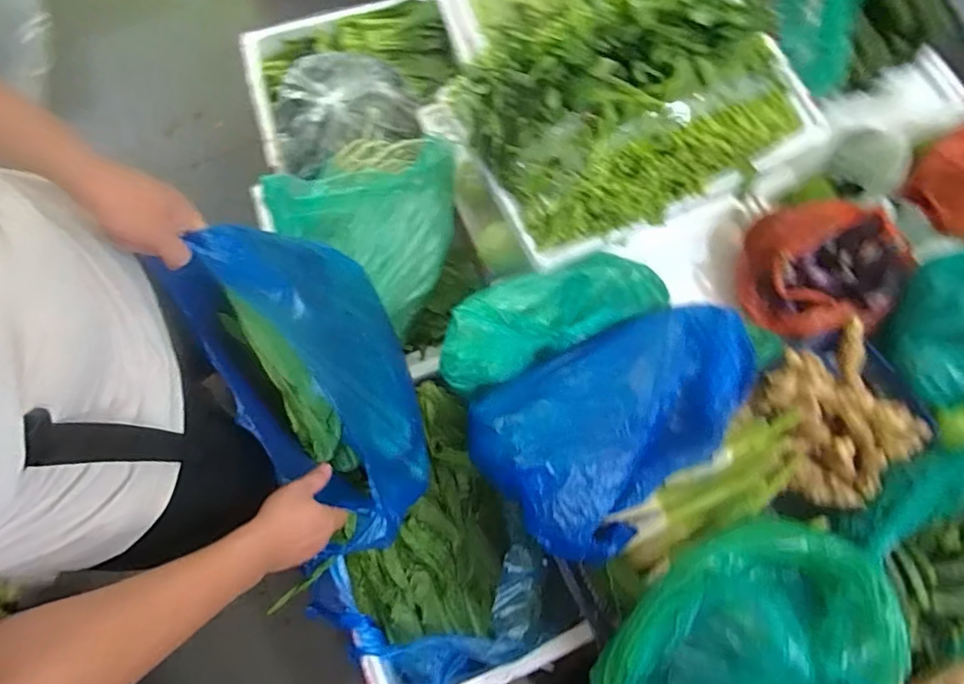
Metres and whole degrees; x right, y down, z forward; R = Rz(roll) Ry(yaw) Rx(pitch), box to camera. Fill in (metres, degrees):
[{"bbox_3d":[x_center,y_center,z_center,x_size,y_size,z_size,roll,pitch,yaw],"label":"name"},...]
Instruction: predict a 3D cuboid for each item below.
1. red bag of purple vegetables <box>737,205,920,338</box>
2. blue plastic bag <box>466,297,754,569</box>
[{"bbox_3d":[0.636,-0.143,1.014,0.252,0.163,0.268,27,76,7],"label":"red bag of purple vegetables"},{"bbox_3d":[0.222,0.098,0.851,0.464,0.130,0.309,-39,78,-10],"label":"blue plastic bag"}]

